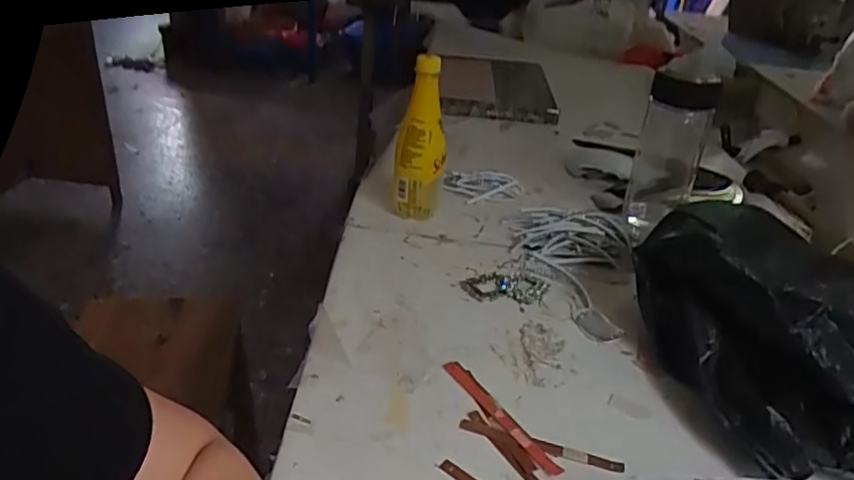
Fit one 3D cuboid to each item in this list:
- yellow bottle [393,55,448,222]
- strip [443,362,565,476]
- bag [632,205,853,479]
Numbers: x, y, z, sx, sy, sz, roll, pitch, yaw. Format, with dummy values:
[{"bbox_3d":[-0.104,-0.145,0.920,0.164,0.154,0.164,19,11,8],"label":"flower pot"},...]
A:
[{"bbox_3d":[-0.008,-0.121,0.786,0.060,0.217,0.062,3,30,-4],"label":"yellow bottle"},{"bbox_3d":[0.060,0.147,0.536,0.014,0.004,0.142,-15,35,-31],"label":"strip"},{"bbox_3d":[0.329,0.063,0.604,0.233,0.121,0.315,8,30,5],"label":"bag"}]

